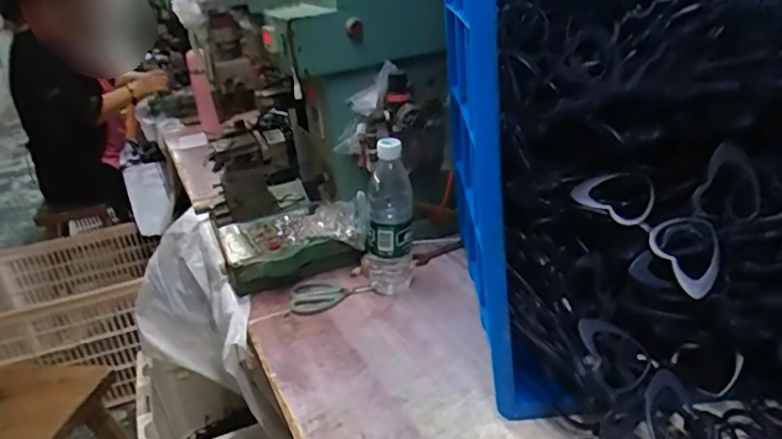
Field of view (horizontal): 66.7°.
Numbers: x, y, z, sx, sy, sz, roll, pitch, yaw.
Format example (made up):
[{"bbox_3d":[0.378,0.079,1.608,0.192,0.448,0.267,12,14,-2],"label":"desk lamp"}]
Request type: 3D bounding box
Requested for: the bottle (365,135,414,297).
[{"bbox_3d":[-0.007,-0.002,0.853,0.080,0.224,0.075,-7,25,-1],"label":"bottle"}]

